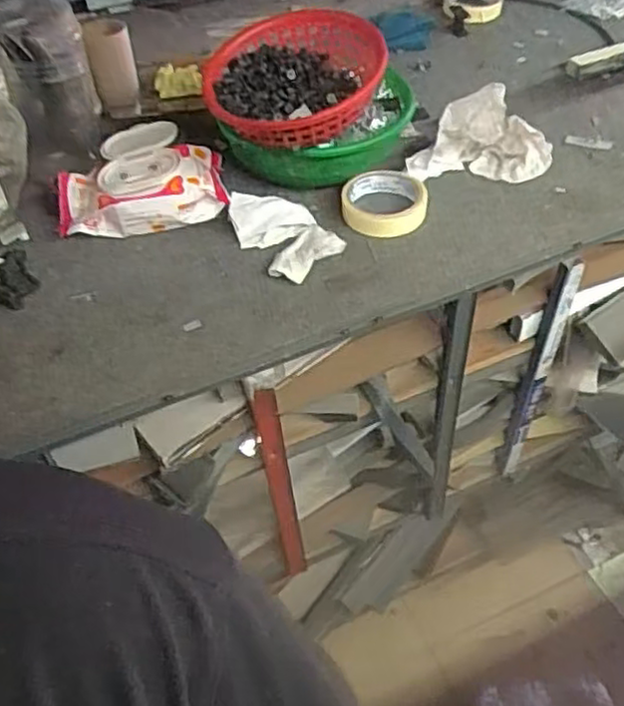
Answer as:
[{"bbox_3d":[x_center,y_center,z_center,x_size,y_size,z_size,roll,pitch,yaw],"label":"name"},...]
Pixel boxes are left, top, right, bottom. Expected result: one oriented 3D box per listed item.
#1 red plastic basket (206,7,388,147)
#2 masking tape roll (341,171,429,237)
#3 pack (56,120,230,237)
[{"bbox_3d":[-0.020,-0.292,0.754,0.180,0.085,0.158,9,48,12],"label":"red plastic basket"},{"bbox_3d":[0.084,-0.169,0.800,0.093,0.034,0.093,-2,47,2],"label":"masking tape roll"},{"bbox_3d":[-0.192,-0.194,0.798,0.177,0.062,0.126,-8,47,-4],"label":"pack"}]

